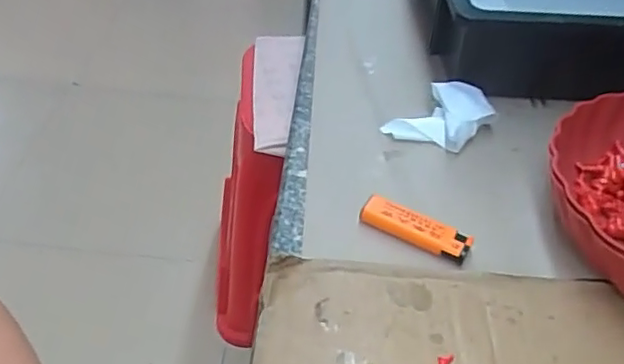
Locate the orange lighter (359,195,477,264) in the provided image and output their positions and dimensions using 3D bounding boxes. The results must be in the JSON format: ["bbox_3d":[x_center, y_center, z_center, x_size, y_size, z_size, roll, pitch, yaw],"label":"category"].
[{"bbox_3d":[0.074,0.032,0.420,0.079,0.011,0.019,24,48,19],"label":"orange lighter"}]

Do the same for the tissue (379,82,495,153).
[{"bbox_3d":[0.112,-0.053,0.506,0.085,0.029,0.055,-25,52,-27],"label":"tissue"}]

